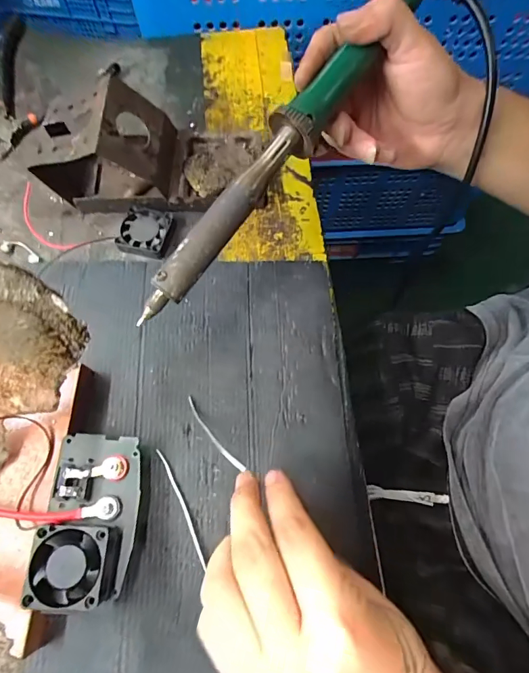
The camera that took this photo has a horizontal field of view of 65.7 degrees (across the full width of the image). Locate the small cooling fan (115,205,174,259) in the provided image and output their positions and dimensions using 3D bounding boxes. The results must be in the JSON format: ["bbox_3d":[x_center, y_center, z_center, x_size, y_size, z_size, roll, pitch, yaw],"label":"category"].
[{"bbox_3d":[-0.100,-0.087,0.345,0.039,0.010,0.041,13,70,5],"label":"small cooling fan"}]

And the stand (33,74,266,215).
[{"bbox_3d":[-0.090,-0.152,0.330,0.168,0.082,0.073,-8,70,-3],"label":"stand"}]

